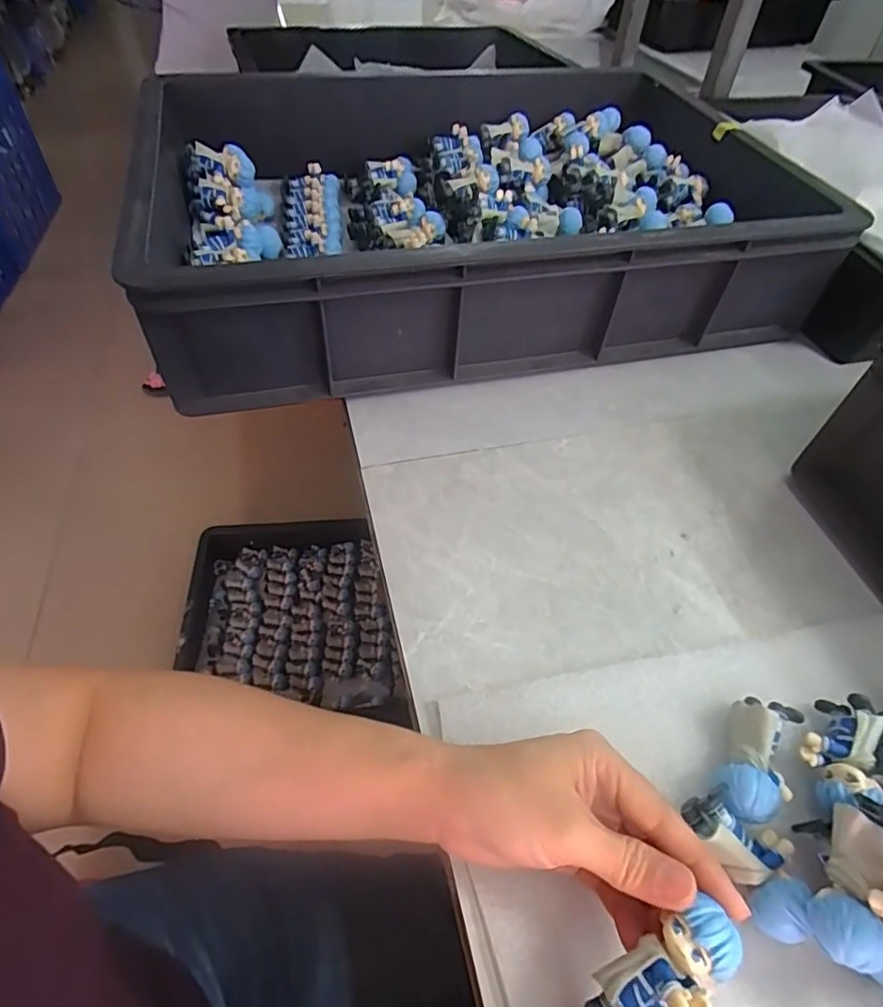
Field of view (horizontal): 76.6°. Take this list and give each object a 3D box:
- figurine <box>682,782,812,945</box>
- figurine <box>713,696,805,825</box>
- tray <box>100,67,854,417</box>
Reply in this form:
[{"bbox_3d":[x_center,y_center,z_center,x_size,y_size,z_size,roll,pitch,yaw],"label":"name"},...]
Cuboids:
[{"bbox_3d":[0.144,0.165,0.261,0.036,0.029,0.061,-27,58,-23],"label":"figurine"},{"bbox_3d":[0.164,0.133,0.289,0.036,0.026,0.065,29,55,18],"label":"figurine"},{"bbox_3d":[0.015,-0.315,0.568,0.567,0.125,0.418,-12,52,-11],"label":"tray"}]

